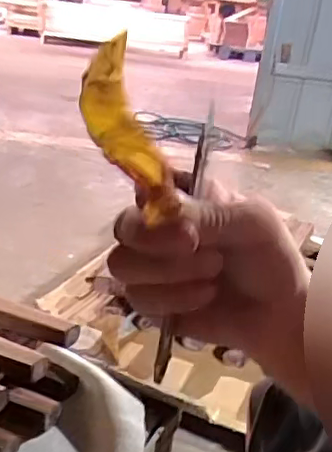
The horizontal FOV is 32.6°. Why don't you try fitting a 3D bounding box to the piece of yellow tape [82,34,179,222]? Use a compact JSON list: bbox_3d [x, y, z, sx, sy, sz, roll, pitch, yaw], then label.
[{"bbox_3d":[-0.013,-0.029,0.205,0.021,0.081,0.019,21,63,30],"label":"piece of yellow tape"}]

